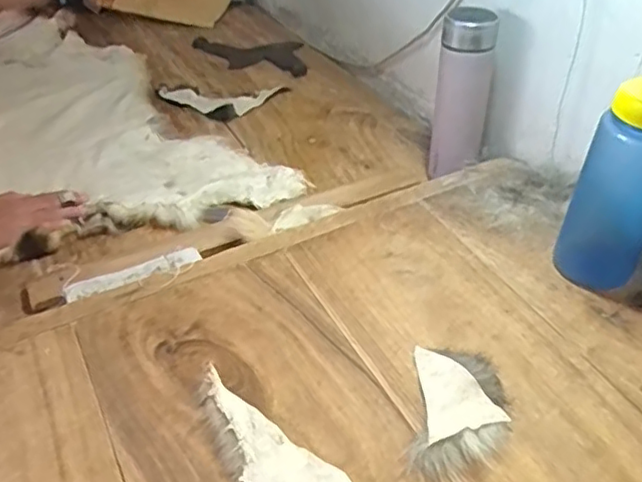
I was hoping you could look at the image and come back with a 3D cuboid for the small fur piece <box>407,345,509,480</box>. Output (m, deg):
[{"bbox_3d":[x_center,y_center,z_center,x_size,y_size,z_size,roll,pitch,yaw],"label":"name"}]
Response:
[{"bbox_3d":[0.119,0.140,0.525,0.079,0.022,0.119,4,41,9],"label":"small fur piece"}]

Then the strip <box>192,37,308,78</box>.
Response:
[{"bbox_3d":[-0.143,-0.367,1.225,0.226,0.020,0.152,-3,40,0],"label":"strip"}]

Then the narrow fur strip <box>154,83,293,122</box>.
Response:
[{"bbox_3d":[-0.165,-0.248,1.066,0.224,0.019,0.116,-8,40,-5],"label":"narrow fur strip"}]

